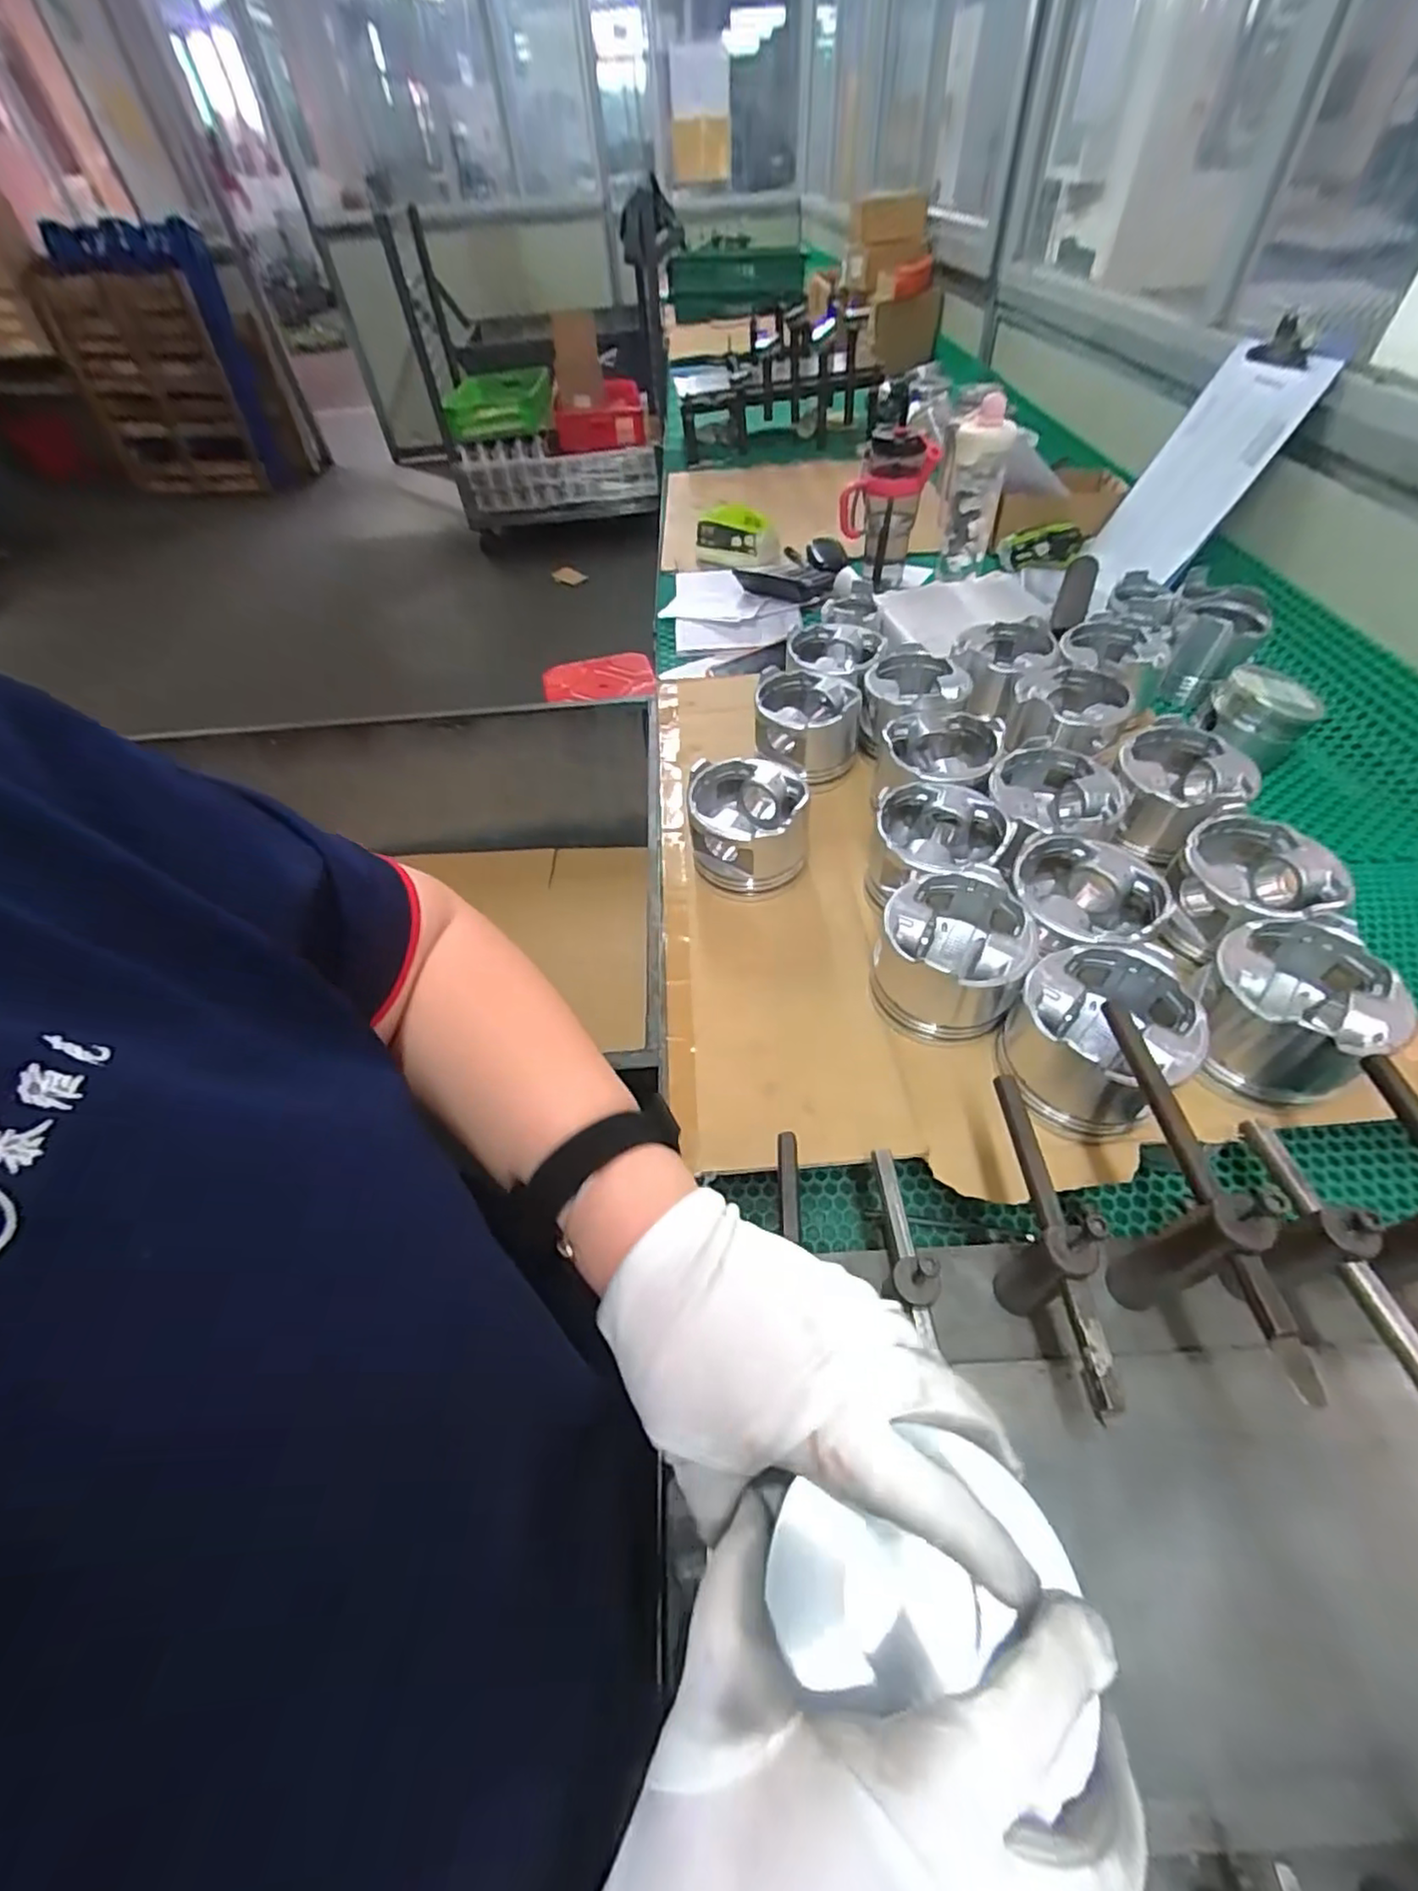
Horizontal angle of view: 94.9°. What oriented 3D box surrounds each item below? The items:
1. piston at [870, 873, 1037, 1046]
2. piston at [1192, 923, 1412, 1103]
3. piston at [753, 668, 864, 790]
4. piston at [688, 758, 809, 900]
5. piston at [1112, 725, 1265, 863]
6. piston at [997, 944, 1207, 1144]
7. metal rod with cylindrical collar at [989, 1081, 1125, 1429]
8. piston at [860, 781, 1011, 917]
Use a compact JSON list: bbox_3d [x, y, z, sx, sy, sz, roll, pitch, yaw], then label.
[{"bbox_3d":[0.171,0.011,0.472,0.094,0.080,0.098,-2,52,3],"label":"piston"},{"bbox_3d":[0.377,0.042,0.427,0.109,0.067,0.101,-36,58,-22],"label":"piston"},{"bbox_3d":[0.101,-0.227,0.672,0.104,0.069,0.111,5,52,8],"label":"piston"},{"bbox_3d":[0.034,-0.100,0.570,0.096,0.085,0.101,-1,52,4],"label":"piston"},{"bbox_3d":[0.392,-0.129,0.551,0.106,0.075,0.099,-36,58,-22],"label":"piston"},{"bbox_3d":[0.246,0.060,0.419,0.095,0.071,0.100,28,59,23],"label":"piston"},{"bbox_3d":[0.164,0.145,0.327,0.019,0.100,0.147,1,52,5],"label":"metal rod with cylindrical collar"},{"bbox_3d":[0.183,-0.069,0.536,0.099,0.089,0.106,12,54,13],"label":"piston"}]

